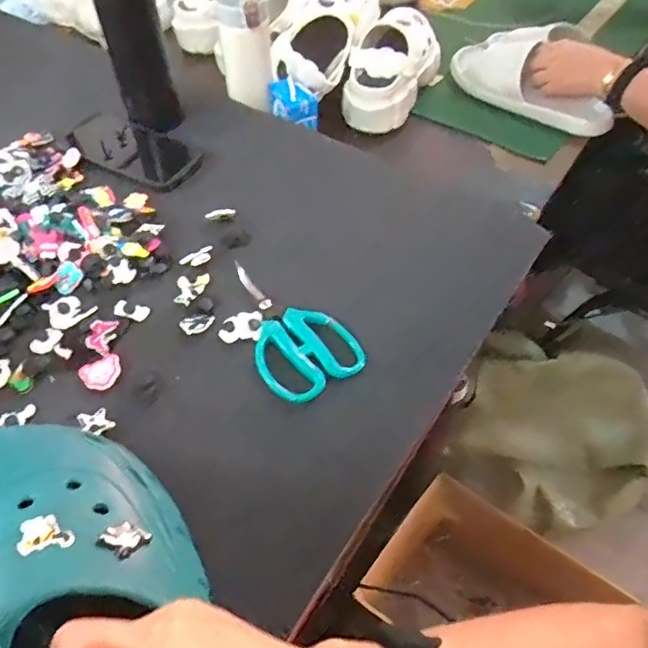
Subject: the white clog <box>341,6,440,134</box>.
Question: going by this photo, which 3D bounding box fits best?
[{"bbox_3d":[0.113,-0.412,0.894,0.108,0.110,0.230,19,54,15],"label":"white clog"}]

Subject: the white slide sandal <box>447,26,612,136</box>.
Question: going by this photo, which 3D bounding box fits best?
[{"bbox_3d":[0.319,-0.397,0.885,0.132,0.099,0.263,-23,55,-18],"label":"white slide sandal"}]

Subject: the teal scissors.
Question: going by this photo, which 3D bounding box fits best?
[{"bbox_3d":[-0.030,-0.001,0.489,0.084,0.011,0.146,-22,55,-17],"label":"teal scissors"}]

